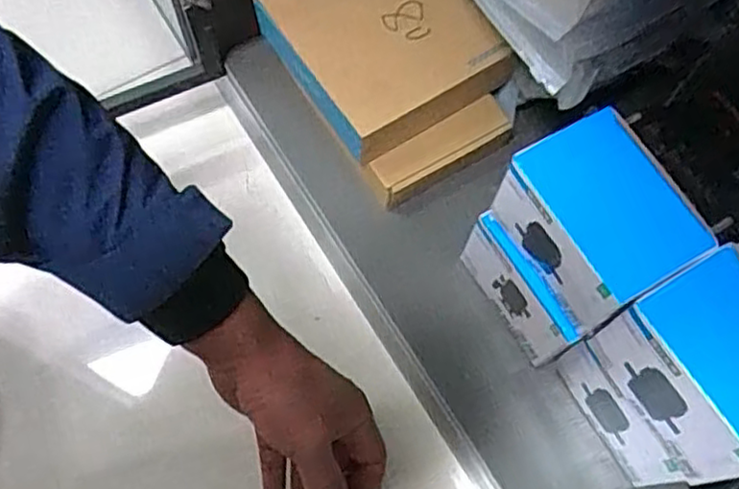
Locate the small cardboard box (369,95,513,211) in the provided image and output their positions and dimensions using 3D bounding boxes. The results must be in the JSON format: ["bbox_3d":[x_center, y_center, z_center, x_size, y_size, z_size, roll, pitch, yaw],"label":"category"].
[{"bbox_3d":[0.064,-0.082,0.632,0.127,0.041,0.038,-27,72,-11],"label":"small cardboard box"}]

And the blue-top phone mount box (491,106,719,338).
[{"bbox_3d":[0.156,-0.014,0.486,0.084,0.087,0.114,-30,73,-12],"label":"blue-top phone mount box"}]

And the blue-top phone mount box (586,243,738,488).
[{"bbox_3d":[0.222,0.081,0.457,0.082,0.085,0.115,-28,73,-12],"label":"blue-top phone mount box"}]

